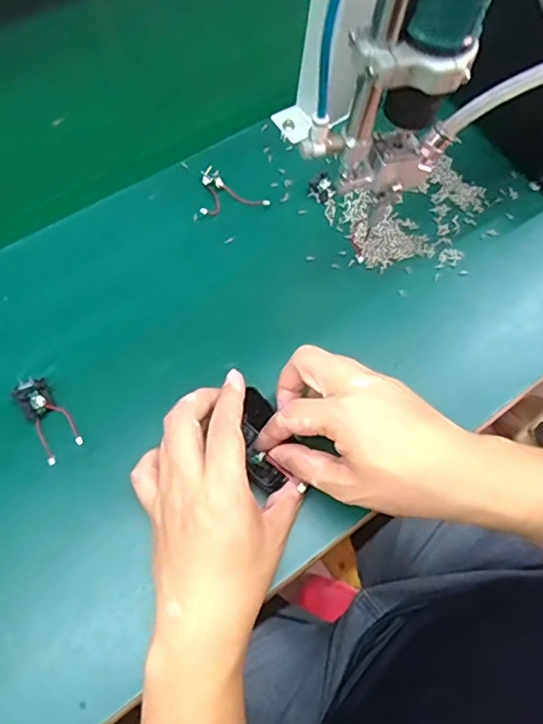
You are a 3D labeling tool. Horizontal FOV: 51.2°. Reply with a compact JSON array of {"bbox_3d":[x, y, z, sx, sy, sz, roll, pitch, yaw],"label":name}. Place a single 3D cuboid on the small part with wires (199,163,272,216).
[{"bbox_3d":[-0.036,-0.154,0.508,0.060,0.013,0.046,-10,69,-9],"label":"small part with wires"}]

